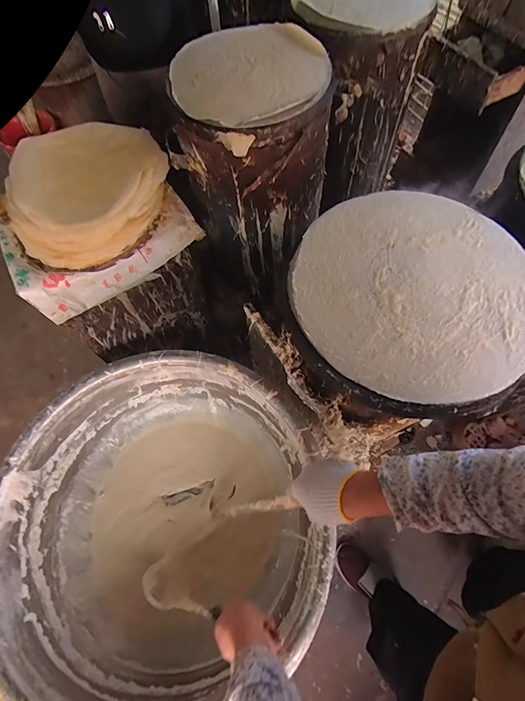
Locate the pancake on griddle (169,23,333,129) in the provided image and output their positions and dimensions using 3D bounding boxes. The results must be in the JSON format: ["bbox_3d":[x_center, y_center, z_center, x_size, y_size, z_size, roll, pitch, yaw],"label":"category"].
[{"bbox_3d":[-0.029,-0.635,0.781,0.359,0.030,0.339,-1,66,3],"label":"pancake on griddle"}]

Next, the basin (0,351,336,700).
[{"bbox_3d":[-0.175,0.319,0.672,0.548,0.234,0.555,38,73,18],"label":"basin"}]

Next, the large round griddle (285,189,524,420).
[{"bbox_3d":[0.228,-0.093,0.529,0.360,0.037,0.365,-1,66,3],"label":"large round griddle"}]

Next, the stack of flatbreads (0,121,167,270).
[{"bbox_3d":[-0.424,-0.394,0.874,0.388,0.153,0.343,-14,66,-3],"label":"stack of flatbreads"}]

